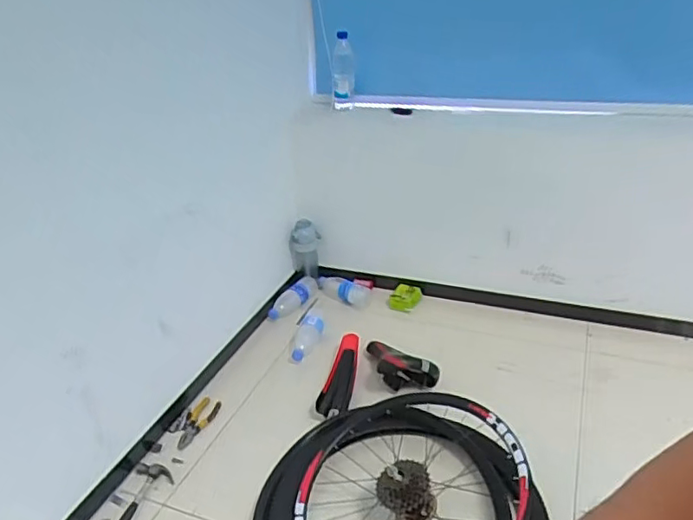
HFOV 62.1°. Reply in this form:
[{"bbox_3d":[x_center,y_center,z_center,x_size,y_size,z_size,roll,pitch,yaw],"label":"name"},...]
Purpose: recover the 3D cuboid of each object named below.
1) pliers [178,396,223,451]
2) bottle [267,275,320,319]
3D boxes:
[{"bbox_3d":[-0.372,0.403,1.426,0.064,0.022,0.164,9,30,24],"label":"pliers"},{"bbox_3d":[-0.171,0.117,1.842,0.057,0.066,0.211,22,50,41],"label":"bottle"}]

